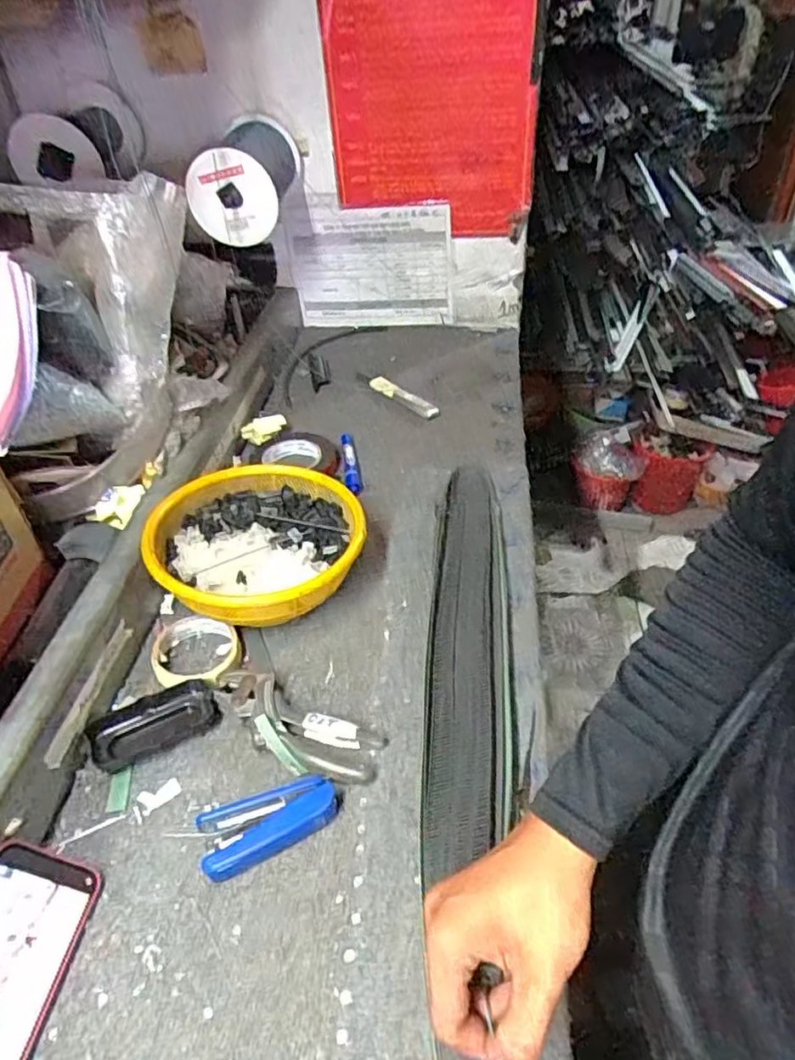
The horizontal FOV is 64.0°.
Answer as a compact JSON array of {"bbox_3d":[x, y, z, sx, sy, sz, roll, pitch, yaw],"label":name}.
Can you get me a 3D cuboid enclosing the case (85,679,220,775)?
[{"bbox_3d":[-0.224,0.178,0.588,0.109,0.022,0.050,-19,45,-20],"label":"case"}]

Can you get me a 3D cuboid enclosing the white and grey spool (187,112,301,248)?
[{"bbox_3d":[-0.227,-0.531,0.968,0.126,0.147,0.198,-1,41,4],"label":"white and grey spool"}]

